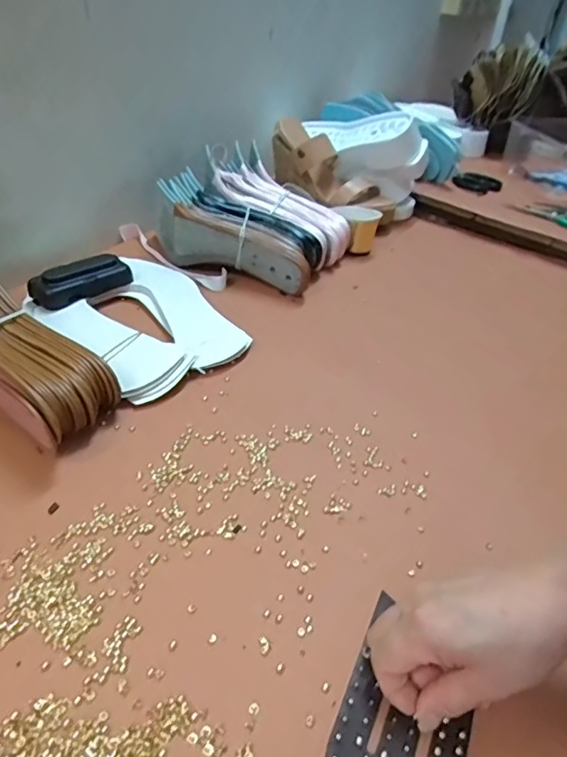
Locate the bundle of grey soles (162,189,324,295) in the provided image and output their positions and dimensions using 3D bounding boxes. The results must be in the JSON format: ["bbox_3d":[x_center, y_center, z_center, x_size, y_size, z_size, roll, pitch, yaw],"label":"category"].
[{"bbox_3d":[-0.058,-0.180,0.664,0.209,0.063,0.087,19,40,13],"label":"bundle of grey soles"}]

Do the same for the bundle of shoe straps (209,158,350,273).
[{"bbox_3d":[-0.002,-0.233,0.725,0.205,0.042,0.100,34,43,7],"label":"bundle of shoe straps"}]

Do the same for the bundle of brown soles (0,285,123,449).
[{"bbox_3d":[-0.255,-0.028,0.460,0.238,0.084,0.085,25,42,20],"label":"bundle of brown soles"}]

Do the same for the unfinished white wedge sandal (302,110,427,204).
[{"bbox_3d":[0.114,-0.395,0.869,0.245,0.090,0.083,31,45,27],"label":"unfinished white wedge sandal"}]

